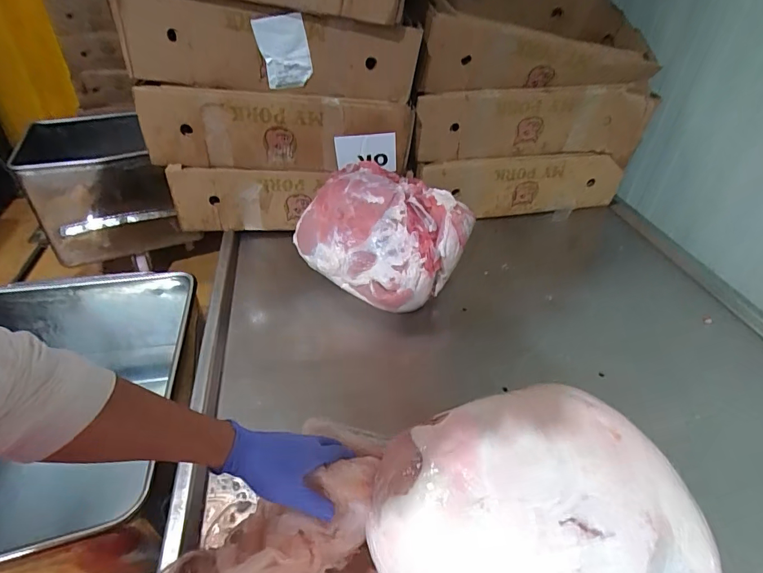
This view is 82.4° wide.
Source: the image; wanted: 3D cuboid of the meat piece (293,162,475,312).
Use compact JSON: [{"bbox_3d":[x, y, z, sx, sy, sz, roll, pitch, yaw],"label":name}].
[{"bbox_3d":[0.000,-0.111,0.908,0.300,0.184,0.259,31,47,30],"label":"meat piece"}]

